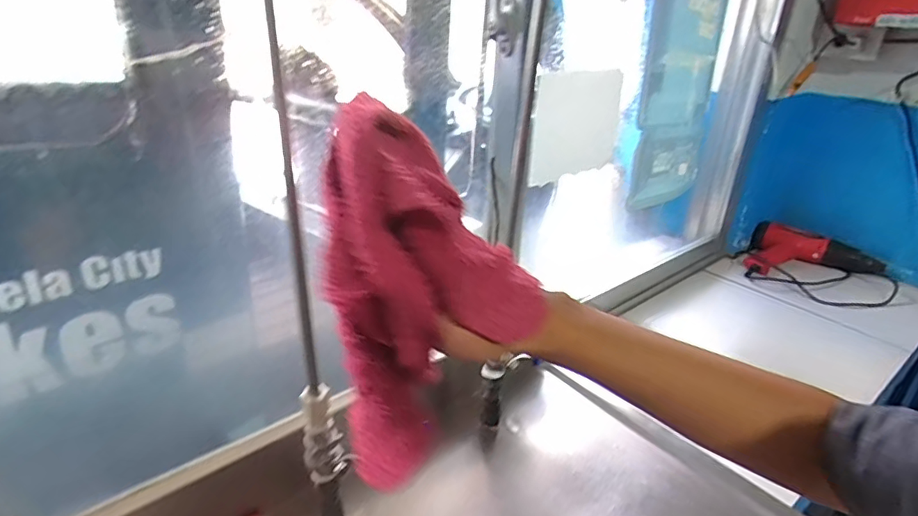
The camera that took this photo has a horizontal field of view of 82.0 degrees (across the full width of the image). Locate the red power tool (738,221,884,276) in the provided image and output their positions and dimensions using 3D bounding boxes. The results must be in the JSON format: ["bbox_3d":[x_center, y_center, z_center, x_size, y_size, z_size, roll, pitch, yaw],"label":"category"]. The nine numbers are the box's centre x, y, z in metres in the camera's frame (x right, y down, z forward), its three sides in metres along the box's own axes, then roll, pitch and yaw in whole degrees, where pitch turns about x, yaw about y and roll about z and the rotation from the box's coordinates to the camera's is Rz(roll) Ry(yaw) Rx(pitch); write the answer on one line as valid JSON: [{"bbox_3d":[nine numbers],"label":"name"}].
[{"bbox_3d":[0.829,0.004,1.233,0.277,0.076,0.181,18,31,28],"label":"red power tool"}]

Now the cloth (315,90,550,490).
[{"bbox_3d":[-0.022,0.002,0.288,0.092,0.151,0.137,20,32,31],"label":"cloth"}]

